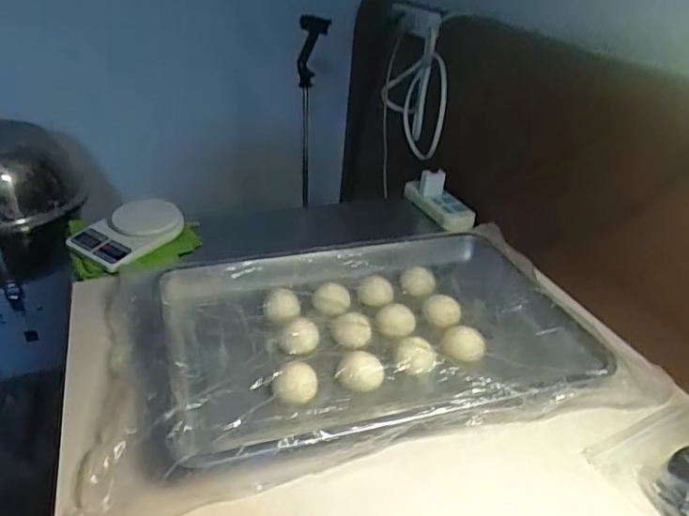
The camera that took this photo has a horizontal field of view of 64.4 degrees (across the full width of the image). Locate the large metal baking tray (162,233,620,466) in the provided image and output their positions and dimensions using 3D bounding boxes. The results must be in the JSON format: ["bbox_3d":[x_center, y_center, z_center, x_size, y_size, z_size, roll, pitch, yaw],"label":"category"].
[{"bbox_3d":[0.037,0.100,0.807,0.567,0.053,0.409,-7,34,-18],"label":"large metal baking tray"}]

